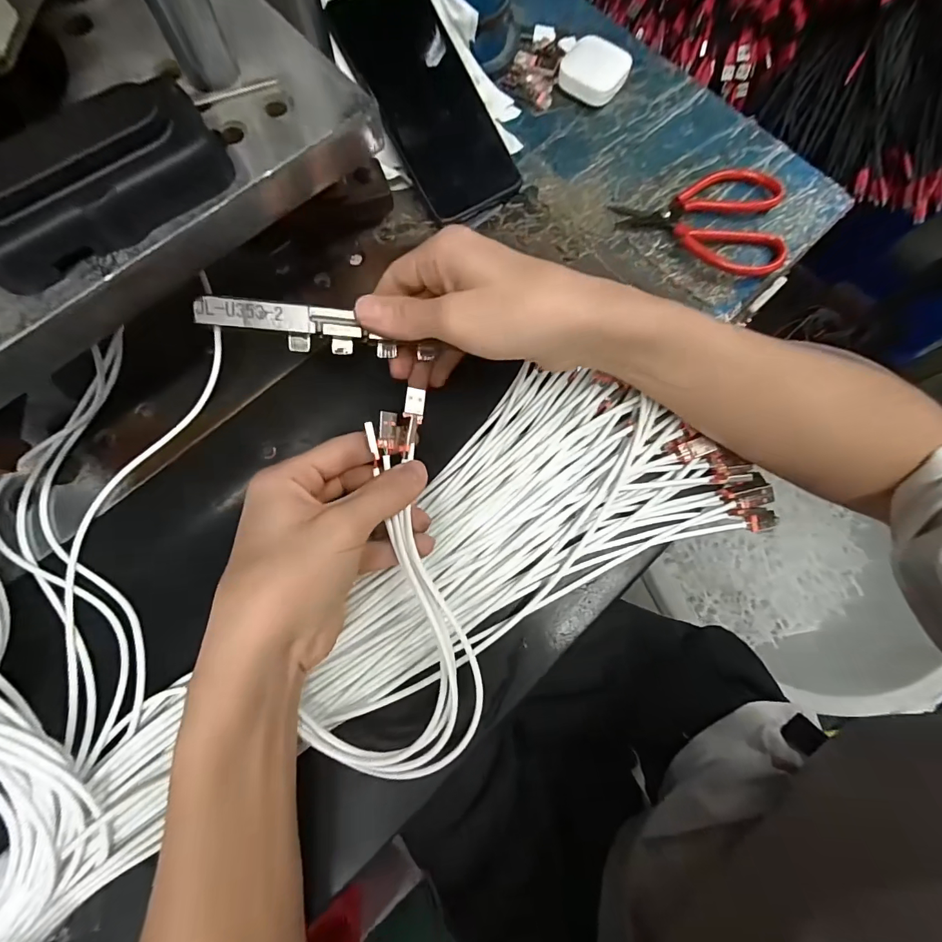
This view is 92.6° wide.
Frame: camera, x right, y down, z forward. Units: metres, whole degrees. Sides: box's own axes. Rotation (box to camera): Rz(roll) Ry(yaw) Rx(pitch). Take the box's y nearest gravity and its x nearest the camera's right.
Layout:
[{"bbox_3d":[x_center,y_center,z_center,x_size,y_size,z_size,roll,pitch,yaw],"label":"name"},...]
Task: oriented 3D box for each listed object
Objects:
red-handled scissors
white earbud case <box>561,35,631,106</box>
[{"bbox_3d":[0.170,-0.188,0.332,0.126,0.020,0.073,9,76,2],"label":"red-handled scissors"},{"bbox_3d":[0.098,-0.317,0.361,0.050,0.019,0.048,31,78,7],"label":"white earbud case"}]

